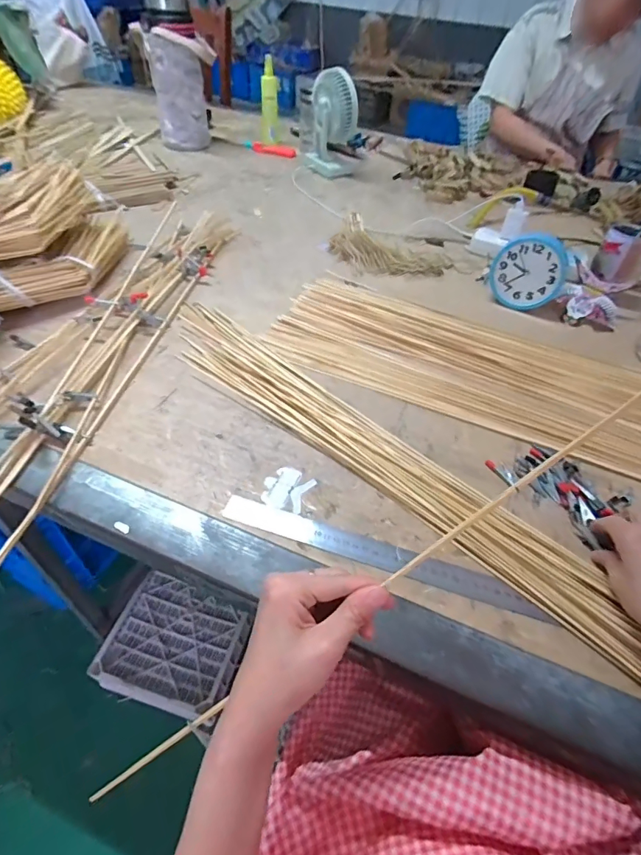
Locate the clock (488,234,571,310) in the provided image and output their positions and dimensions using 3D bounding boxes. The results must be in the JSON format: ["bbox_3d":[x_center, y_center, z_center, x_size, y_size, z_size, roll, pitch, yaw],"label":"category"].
[{"bbox_3d":[0.355,-0.267,0.751,0.118,0.110,0.046,17,49,10],"label":"clock"}]

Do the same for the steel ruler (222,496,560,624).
[{"bbox_3d":[0.056,0.126,0.436,0.317,0.009,0.033,17,49,10],"label":"steel ruler"}]

